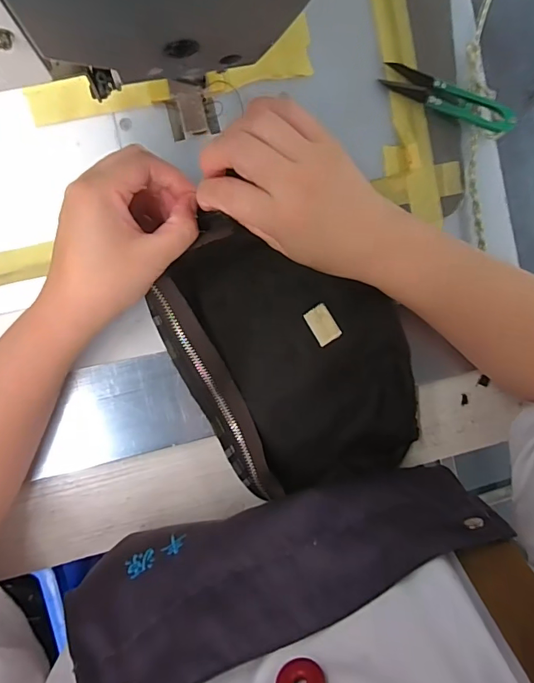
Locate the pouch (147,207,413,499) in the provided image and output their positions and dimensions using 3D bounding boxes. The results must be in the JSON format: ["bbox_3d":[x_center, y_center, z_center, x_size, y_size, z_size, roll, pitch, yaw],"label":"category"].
[{"bbox_3d":[0.024,0.017,0.323,0.157,0.039,0.219,-27,95,-5],"label":"pouch"}]

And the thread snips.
[{"bbox_3d":[0.139,-0.185,0.332,0.103,0.014,0.022,22,89,-7],"label":"thread snips"}]

